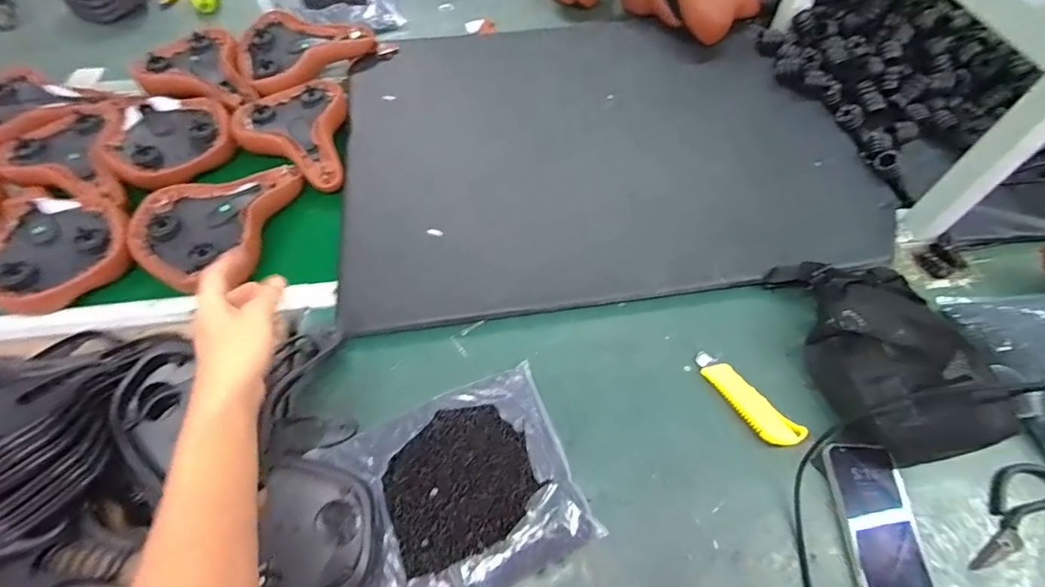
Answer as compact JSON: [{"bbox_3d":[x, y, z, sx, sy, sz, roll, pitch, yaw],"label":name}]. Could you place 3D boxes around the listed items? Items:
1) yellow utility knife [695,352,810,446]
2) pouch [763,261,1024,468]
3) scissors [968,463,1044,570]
[{"bbox_3d":[0.279,0.132,0.610,0.041,0.023,0.147,-35,64,-21],"label":"yellow utility knife"},{"bbox_3d":[0.446,0.064,0.606,0.158,0.103,0.274,-1,57,-2],"label":"pouch"},{"bbox_3d":[0.552,0.248,0.554,0.169,0.012,0.058,-25,61,-17],"label":"scissors"}]

